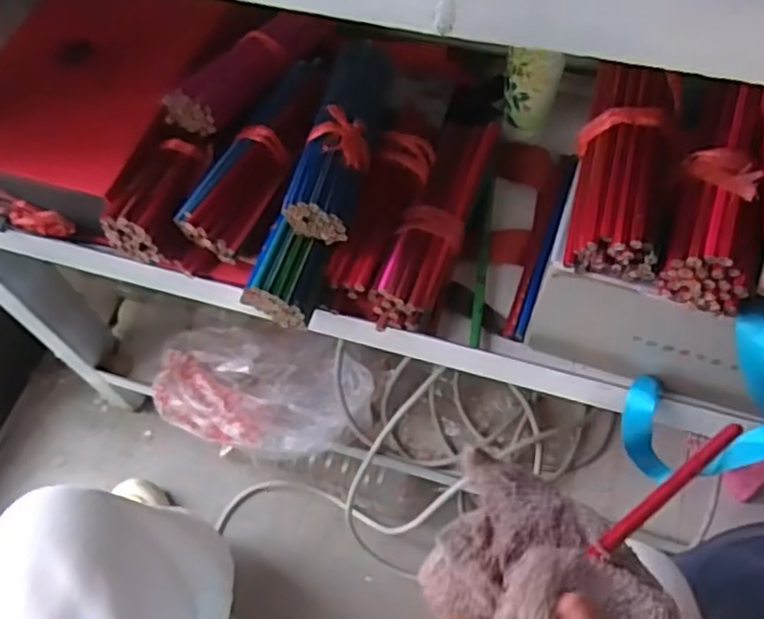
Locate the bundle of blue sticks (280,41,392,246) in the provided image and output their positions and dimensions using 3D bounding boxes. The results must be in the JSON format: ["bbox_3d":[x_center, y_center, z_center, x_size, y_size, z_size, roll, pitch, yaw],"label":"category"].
[{"bbox_3d":[-0.028,-0.132,0.522,0.044,0.050,0.183,8,63,7],"label":"bundle of blue sticks"}]

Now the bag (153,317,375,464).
[{"bbox_3d":[-0.139,0.089,0.829,0.251,0.059,0.156,15,64,10],"label":"bag"}]

